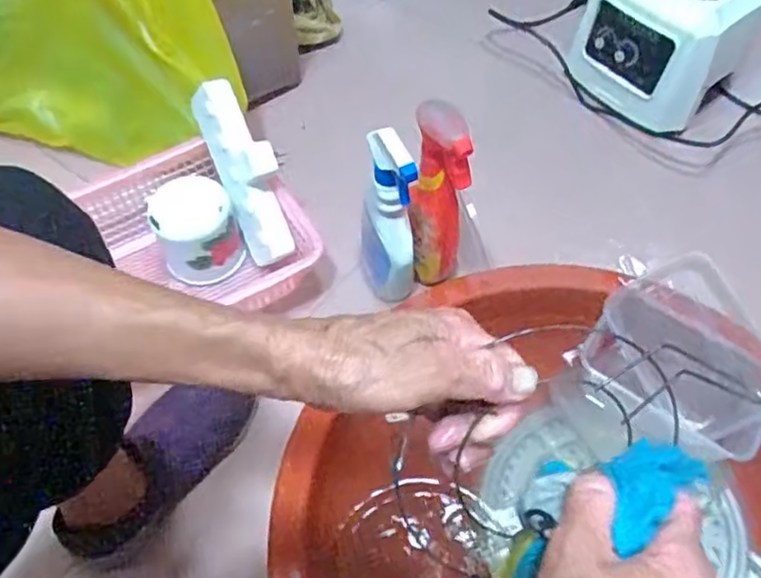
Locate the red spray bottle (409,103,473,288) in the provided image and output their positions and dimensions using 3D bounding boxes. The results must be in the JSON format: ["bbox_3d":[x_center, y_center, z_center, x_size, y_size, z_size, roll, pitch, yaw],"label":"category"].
[{"bbox_3d":[0.062,-0.099,0.723,0.051,0.226,0.086,-6,59,-2],"label":"red spray bottle"}]

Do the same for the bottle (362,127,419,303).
[{"bbox_3d":[0.006,-0.076,0.746,0.057,0.242,0.092,-4,59,-1],"label":"bottle"}]

